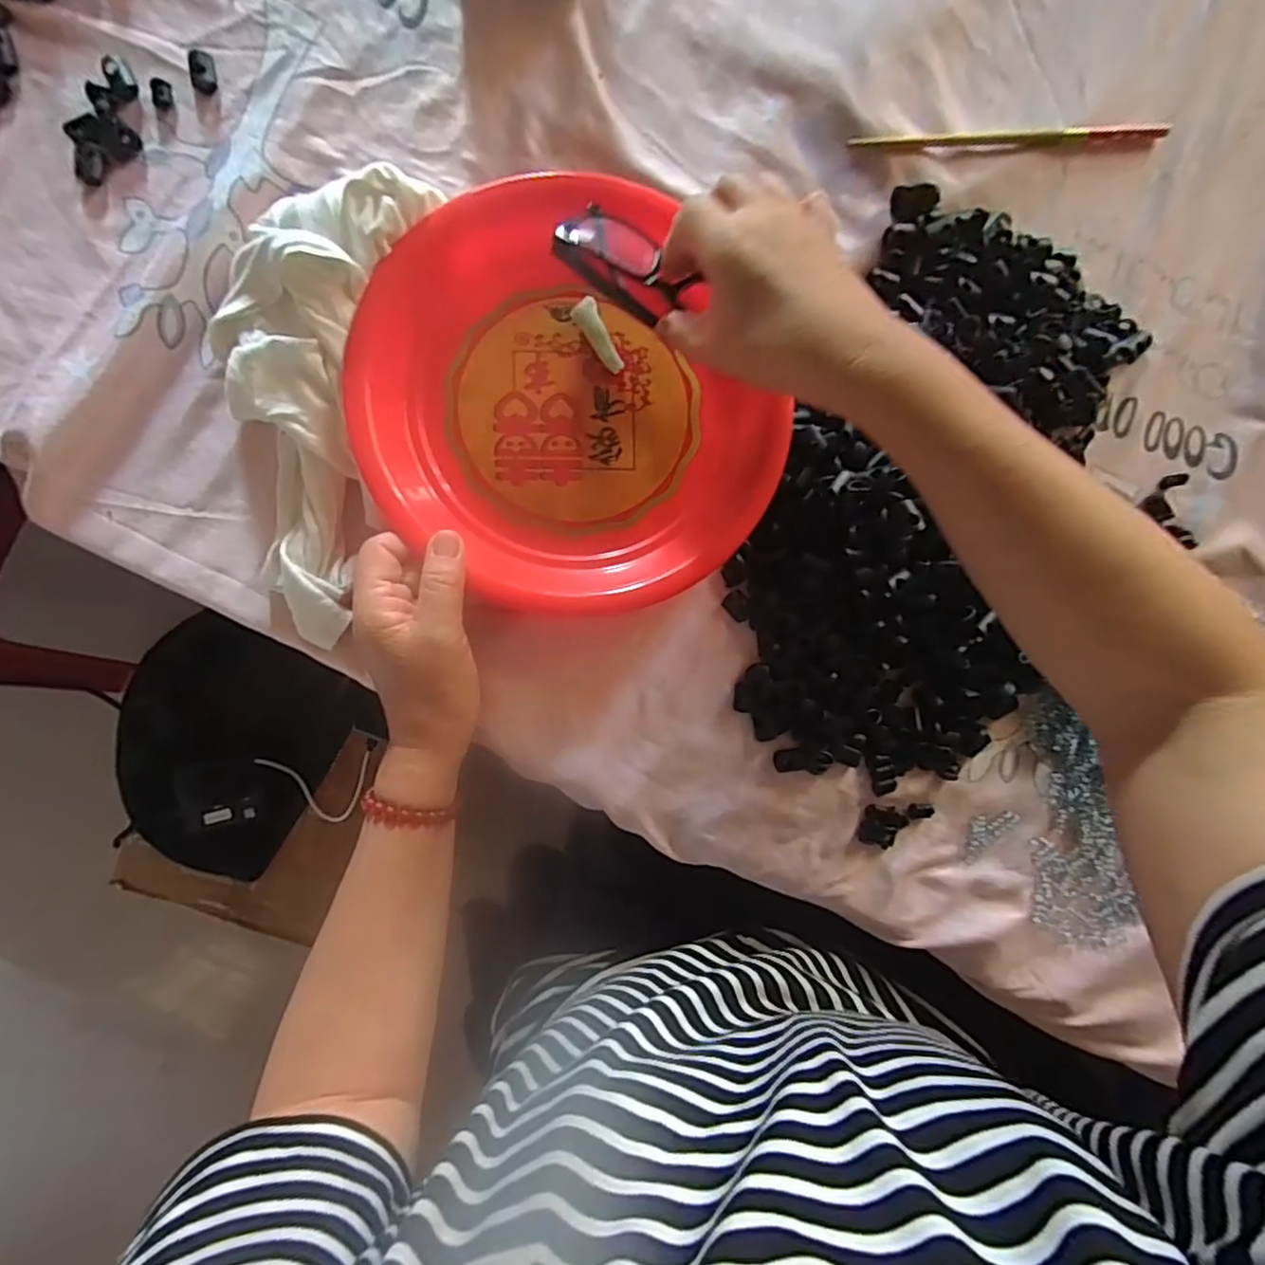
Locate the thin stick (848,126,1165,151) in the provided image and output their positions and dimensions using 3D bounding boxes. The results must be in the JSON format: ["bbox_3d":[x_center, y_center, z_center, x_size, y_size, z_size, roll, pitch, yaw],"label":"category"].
[{"bbox_3d":[0.248,-0.326,0.414,0.212,0.008,0.009,-4,93,-4],"label":"thin stick"}]

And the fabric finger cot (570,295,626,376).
[{"bbox_3d":[-0.021,-0.184,0.395,0.016,0.007,0.047,-28,94,-3],"label":"fabric finger cot"}]

